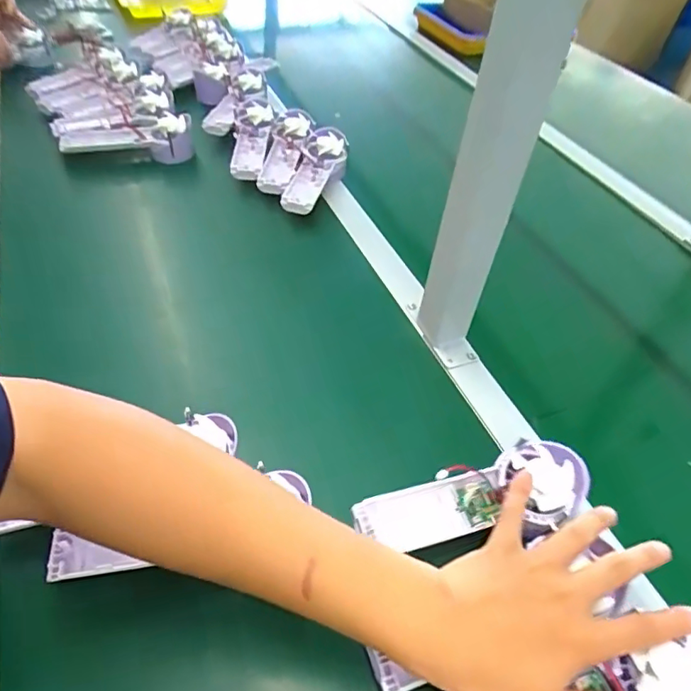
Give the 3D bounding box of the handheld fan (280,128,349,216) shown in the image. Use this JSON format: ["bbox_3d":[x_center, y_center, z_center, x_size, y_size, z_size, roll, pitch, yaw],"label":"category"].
[{"bbox_3d":[-0.040,-0.240,0.735,0.063,0.048,0.181,11,47,4],"label":"handheld fan"}]

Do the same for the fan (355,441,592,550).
[{"bbox_3d":[0.094,0.116,0.397,0.172,0.028,0.061,-13,49,-6],"label":"fan"}]

